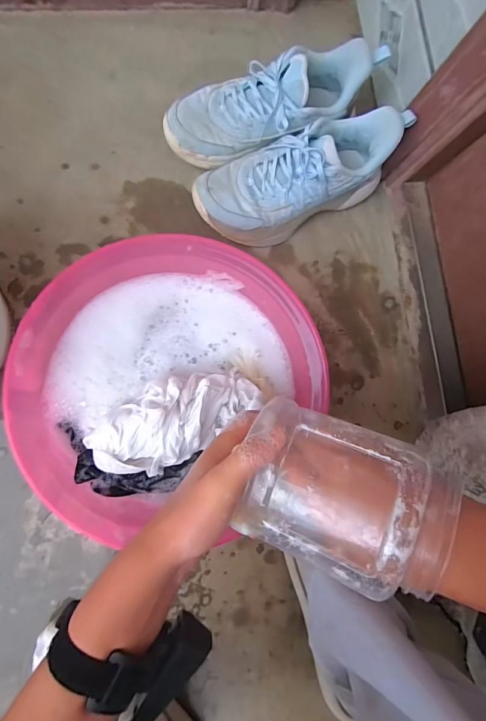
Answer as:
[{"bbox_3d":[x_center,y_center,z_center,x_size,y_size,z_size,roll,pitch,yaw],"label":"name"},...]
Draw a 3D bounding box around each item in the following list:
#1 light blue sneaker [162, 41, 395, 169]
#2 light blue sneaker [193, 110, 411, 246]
[{"bbox_3d":[0.037,-0.339,0.497,0.276,0.099,0.098,-20,92,3],"label":"light blue sneaker"},{"bbox_3d":[0.068,-0.244,0.496,0.255,0.116,0.110,-27,93,-9],"label":"light blue sneaker"}]

